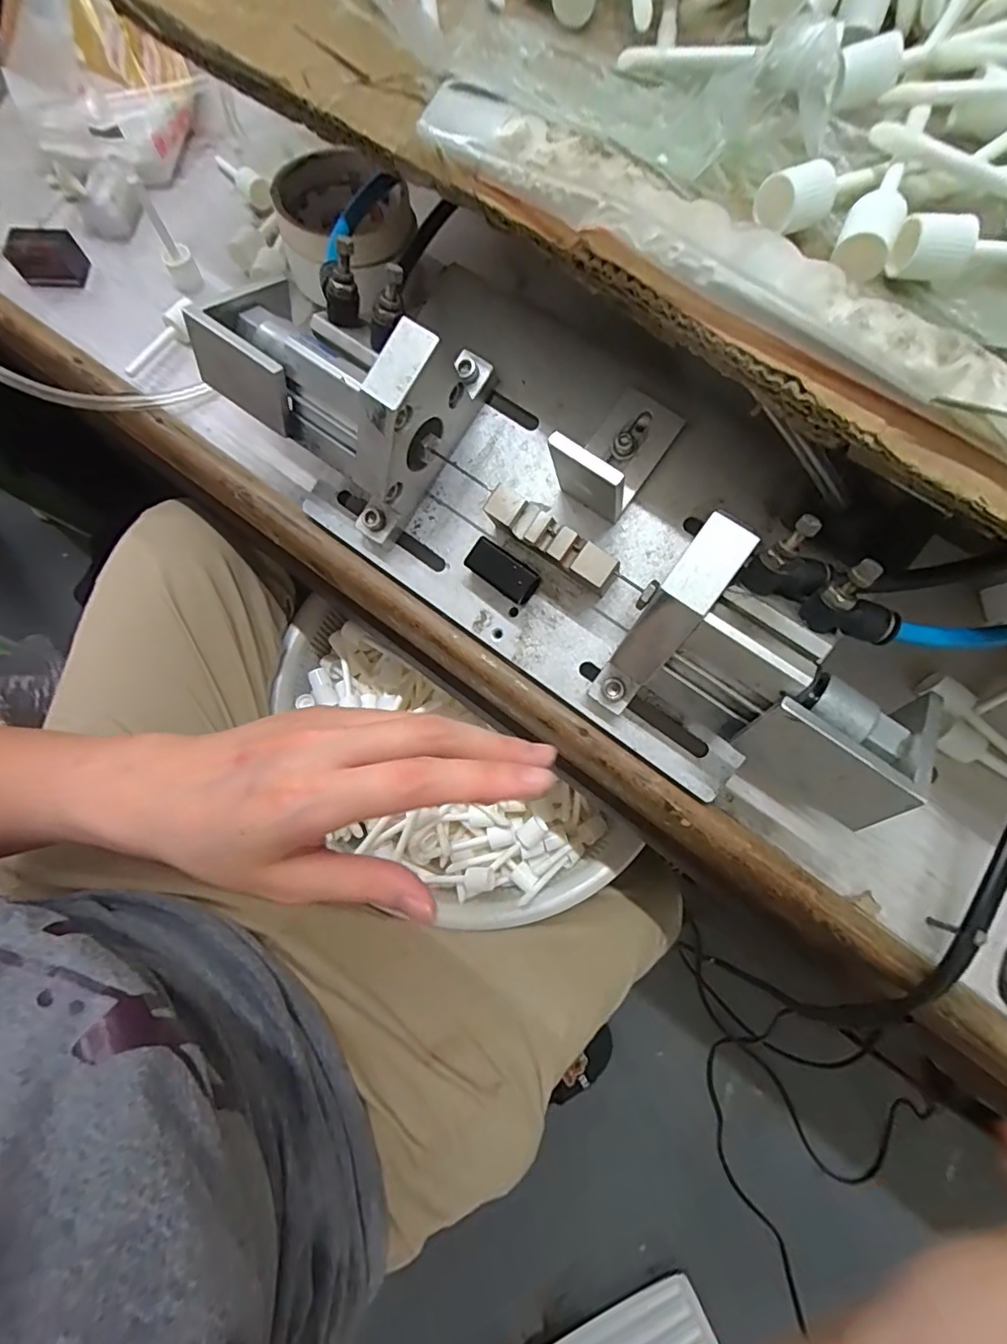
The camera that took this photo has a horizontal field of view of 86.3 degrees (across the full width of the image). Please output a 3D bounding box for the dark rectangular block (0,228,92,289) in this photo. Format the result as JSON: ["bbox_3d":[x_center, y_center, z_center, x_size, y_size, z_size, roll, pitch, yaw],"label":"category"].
[{"bbox_3d":[-0.313,-0.285,0.370,0.042,0.023,0.029,-1,75,-1],"label":"dark rectangular block"}]

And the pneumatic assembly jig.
[{"bbox_3d":[0.027,-0.082,0.268,0.380,0.101,0.135,36,78,9],"label":"pneumatic assembly jig"}]

